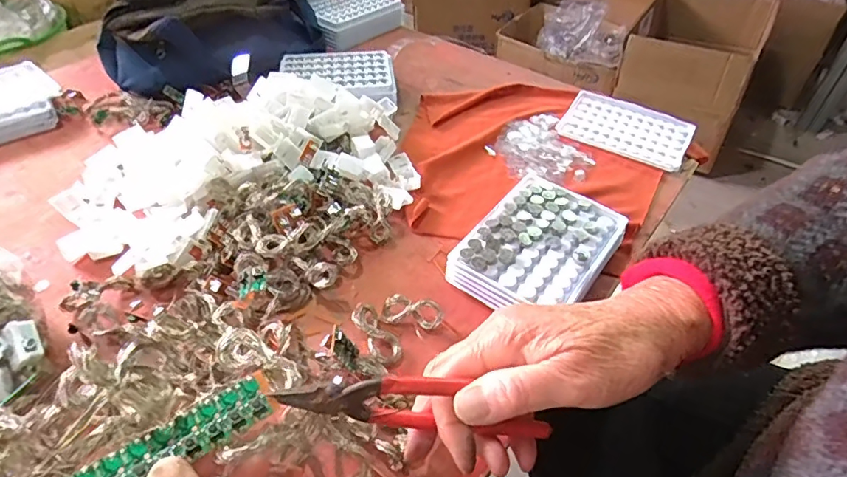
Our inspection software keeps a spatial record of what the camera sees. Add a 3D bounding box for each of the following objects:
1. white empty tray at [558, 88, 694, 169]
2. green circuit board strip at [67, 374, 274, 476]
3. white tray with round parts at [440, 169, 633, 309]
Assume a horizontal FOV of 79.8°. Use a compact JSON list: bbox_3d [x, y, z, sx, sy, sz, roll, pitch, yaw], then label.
[{"bbox_3d":[0.215,-0.117,0.538,0.126,0.013,0.087,22,50,19],"label":"white empty tray"},{"bbox_3d":[-0.122,0.095,0.209,0.117,0.005,0.020,-26,52,-27],"label":"green circuit board strip"},{"bbox_3d":[0.092,0.008,0.400,0.094,0.029,0.132,29,52,24],"label":"white tray with round parts"}]

